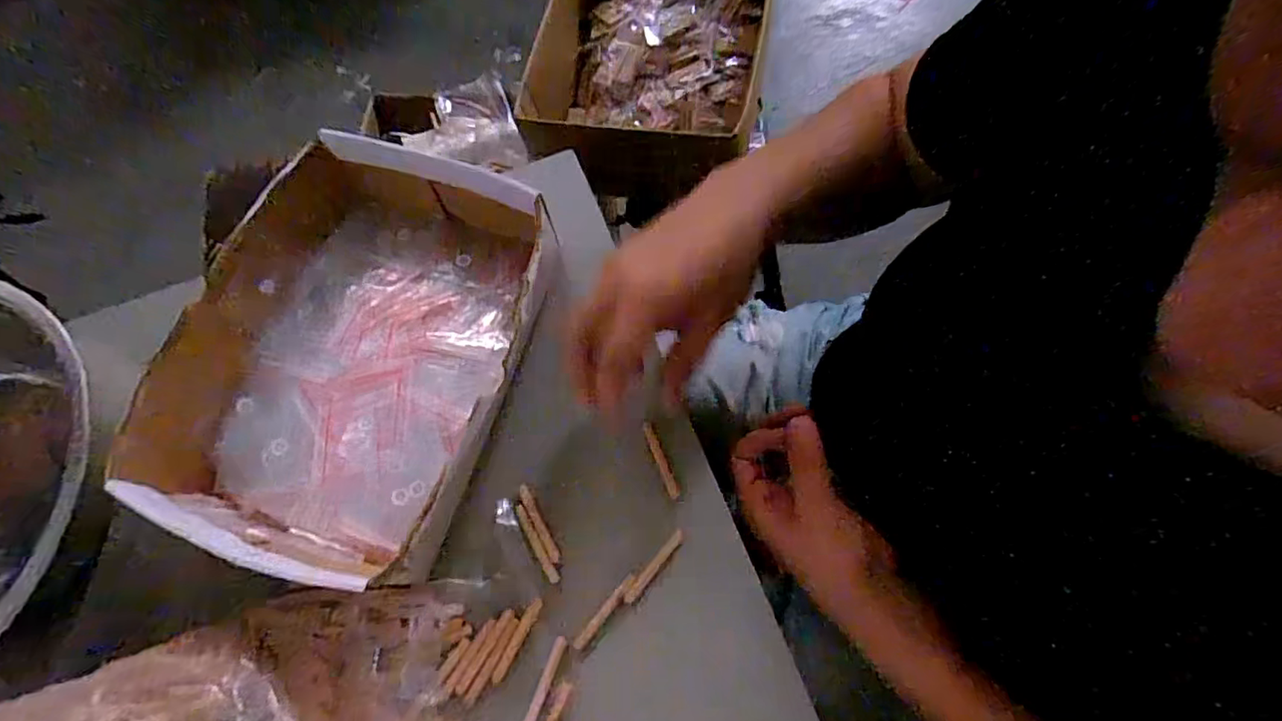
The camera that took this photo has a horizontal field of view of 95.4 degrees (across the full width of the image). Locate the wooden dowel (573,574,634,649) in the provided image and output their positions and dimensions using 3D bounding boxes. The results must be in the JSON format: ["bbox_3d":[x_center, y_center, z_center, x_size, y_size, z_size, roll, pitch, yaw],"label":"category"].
[{"bbox_3d":[-0.020,0.142,0.329,0.007,0.004,0.049,40,76,10],"label":"wooden dowel"}]

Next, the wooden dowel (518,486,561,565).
[{"bbox_3d":[-0.060,0.096,0.343,0.007,0.004,0.048,-26,76,-9],"label":"wooden dowel"}]

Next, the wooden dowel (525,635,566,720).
[{"bbox_3d":[-0.052,0.177,0.318,0.006,0.004,0.049,21,74,4],"label":"wooden dowel"}]

